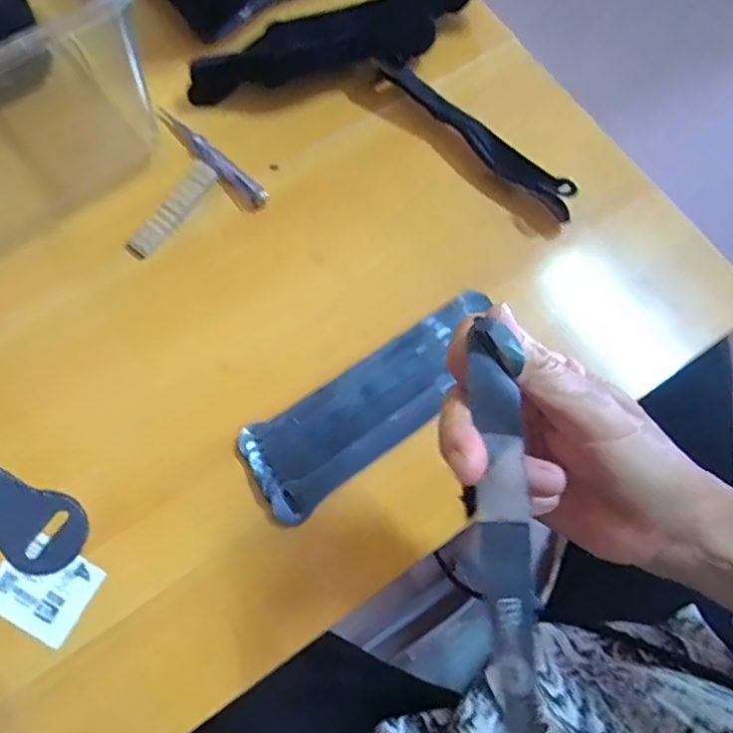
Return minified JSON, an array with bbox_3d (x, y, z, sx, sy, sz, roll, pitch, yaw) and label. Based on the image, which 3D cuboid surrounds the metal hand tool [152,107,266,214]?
[{"bbox_3d":[-0.121,-0.163,0.440,0.019,0.011,0.118,-42,78,-13],"label":"metal hand tool"}]

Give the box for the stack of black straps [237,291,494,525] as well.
[{"bbox_3d":[0.011,0.022,0.387,0.197,0.012,0.065,-32,76,-11],"label":"stack of black straps"}]

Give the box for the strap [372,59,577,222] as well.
[{"bbox_3d":[0.083,-0.179,0.439,0.027,0.024,0.188,-42,78,-13],"label":"strap"}]

